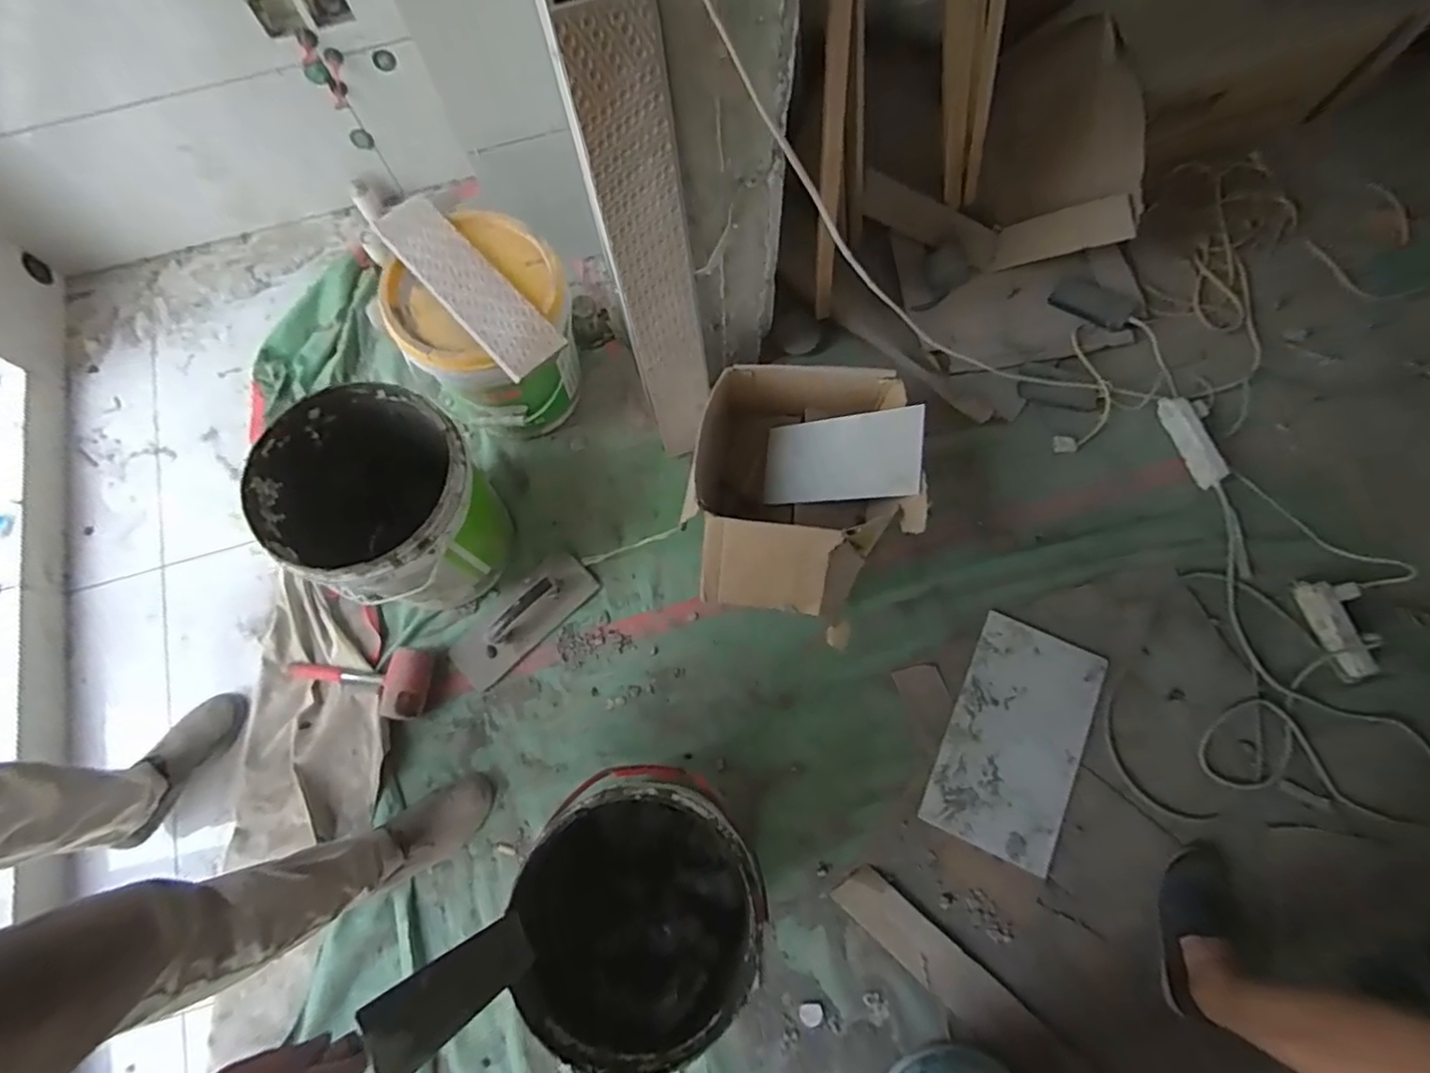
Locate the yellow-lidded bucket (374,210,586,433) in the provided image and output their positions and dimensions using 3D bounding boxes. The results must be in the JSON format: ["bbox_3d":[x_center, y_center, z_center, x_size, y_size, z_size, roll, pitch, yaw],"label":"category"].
[{"bbox_3d":[-0.397,-0.358,1.207,0.290,0.337,0.279,-1,76,2],"label":"yellow-lidded bucket"}]

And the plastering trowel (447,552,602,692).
[{"bbox_3d":[-0.369,0.148,1.206,0.299,0.054,0.121,-41,76,-10],"label":"plastering trowel"}]

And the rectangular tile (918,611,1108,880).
[{"bbox_3d":[0.529,0.350,1.125,0.220,0.019,0.389,25,75,9],"label":"rectangular tile"}]

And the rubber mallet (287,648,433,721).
[{"bbox_3d":[-0.659,0.272,1.200,0.281,0.070,0.125,-2,73,15],"label":"rubber mallet"}]

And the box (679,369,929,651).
[{"bbox_3d":[0.151,-0.073,1.176,0.404,0.196,0.468,7,73,4],"label":"box"}]

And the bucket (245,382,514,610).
[{"bbox_3d":[-0.541,-0.044,1.108,0.334,0.355,0.307,-1,76,2],"label":"bucket"}]

